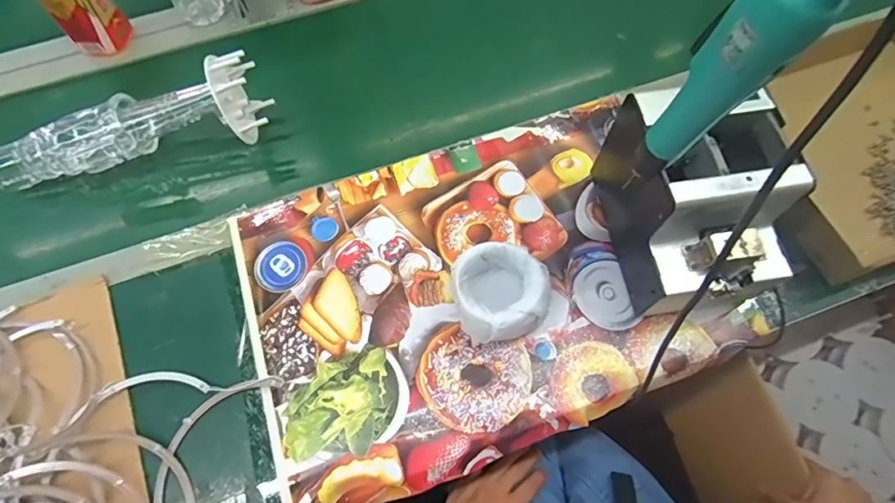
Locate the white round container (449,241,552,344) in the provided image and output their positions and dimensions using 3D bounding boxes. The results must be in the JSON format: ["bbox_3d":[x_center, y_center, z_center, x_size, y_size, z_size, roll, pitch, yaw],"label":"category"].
[{"bbox_3d":[0.050,0.045,0.484,0.093,0.067,0.094,0,67,1],"label":"white round container"}]

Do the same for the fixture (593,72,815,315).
[{"bbox_3d":[0.247,-0.057,0.481,0.118,0.152,0.199,-8,67,-3],"label":"fixture"}]

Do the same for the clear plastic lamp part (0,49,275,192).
[{"bbox_3d":[-0.382,-0.140,0.570,0.325,0.112,0.088,-18,68,-7],"label":"clear plastic lamp part"}]

